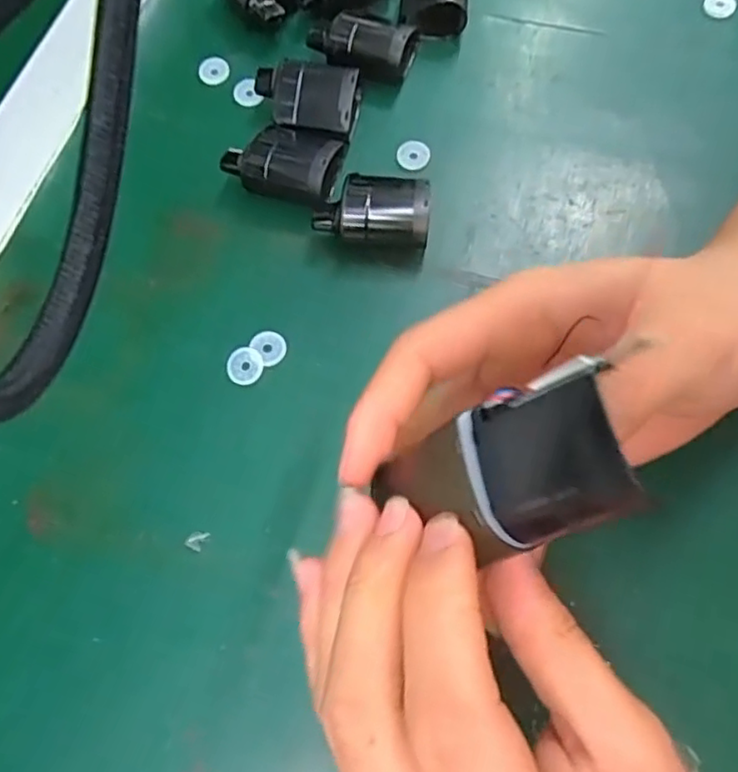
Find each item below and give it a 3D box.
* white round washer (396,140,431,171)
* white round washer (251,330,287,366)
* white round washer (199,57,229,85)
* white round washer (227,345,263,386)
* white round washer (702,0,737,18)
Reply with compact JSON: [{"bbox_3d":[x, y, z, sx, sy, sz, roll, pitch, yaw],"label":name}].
[{"bbox_3d":[0.023,-0.120,0.330,0.017,0.004,0.016,0,69,1],"label":"white round washer"},{"bbox_3d":[-0.046,-0.019,0.291,0.014,0.004,0.017,-36,73,-12],"label":"white round washer"},{"bbox_3d":[-0.088,-0.179,0.360,0.017,0.004,0.014,-11,69,-3],"label":"white round washer"},{"bbox_3d":[-0.056,-0.010,0.288,0.016,0.004,0.017,0,69,1],"label":"white round washer"},{"bbox_3d":[0.202,-0.219,0.364,0.017,0.005,0.017,0,69,1],"label":"white round washer"}]

